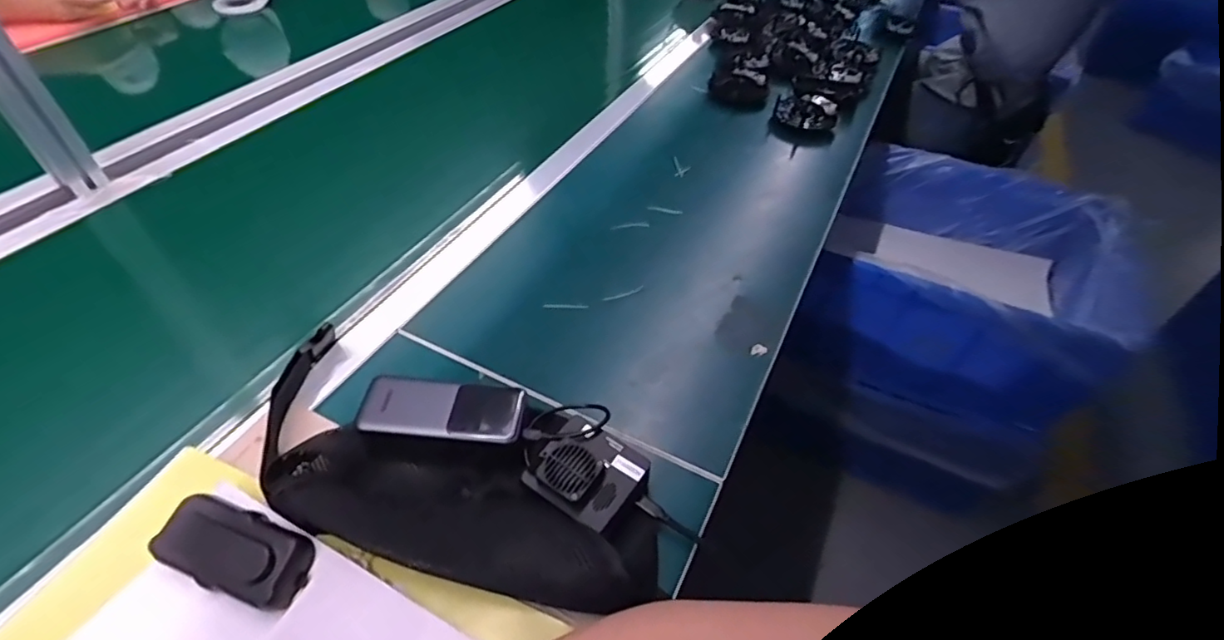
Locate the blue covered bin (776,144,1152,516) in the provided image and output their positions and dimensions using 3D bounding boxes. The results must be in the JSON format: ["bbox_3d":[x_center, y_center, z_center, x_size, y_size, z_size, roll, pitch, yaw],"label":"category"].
[{"bbox_3d":[0.676,-0.010,1.207,0.505,0.460,0.492,23,49,17],"label":"blue covered bin"}]

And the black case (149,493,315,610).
[{"bbox_3d":[-0.267,0.162,0.404,0.105,0.027,0.050,15,47,9],"label":"black case"}]

